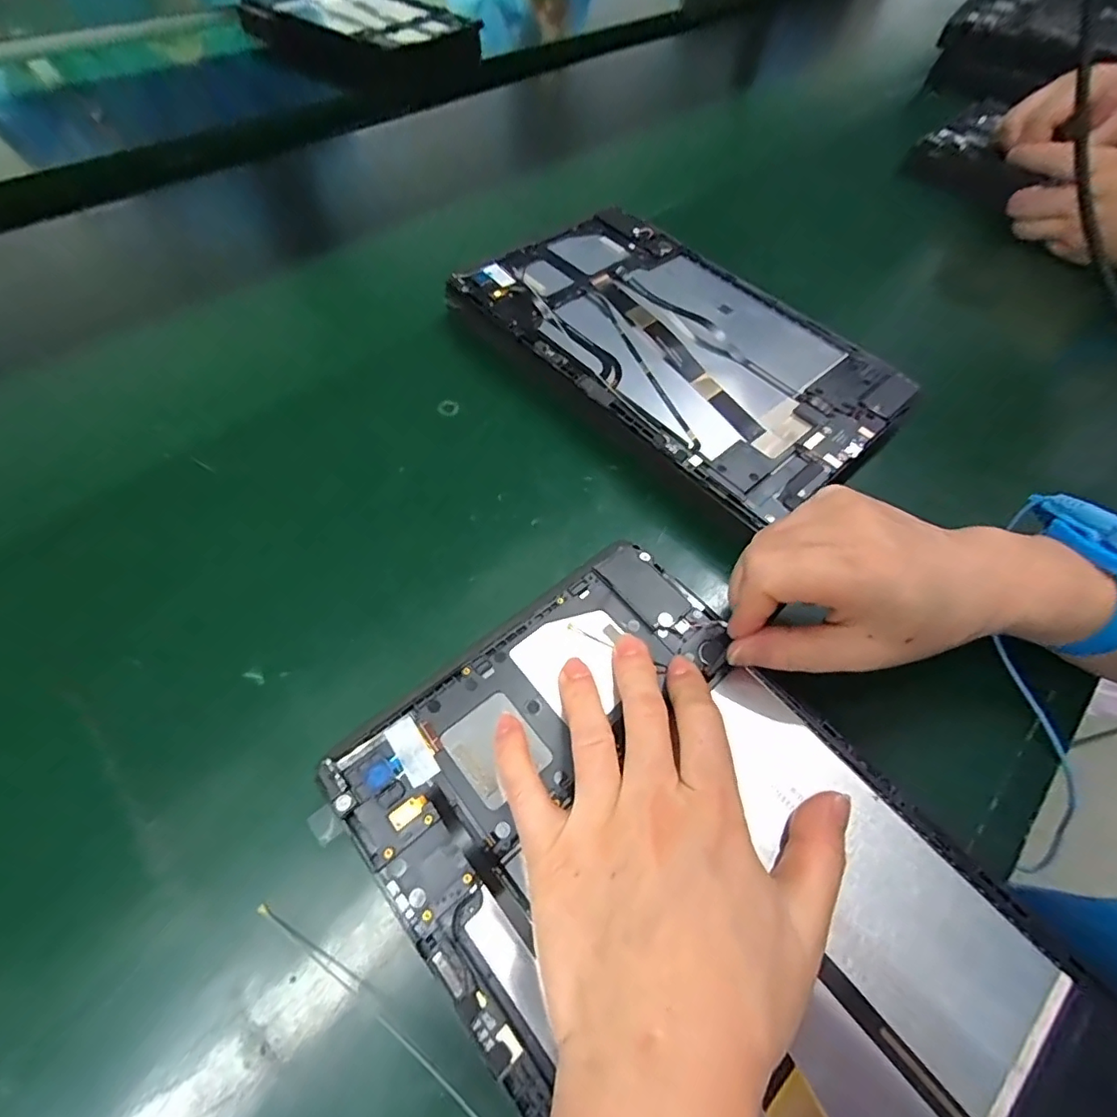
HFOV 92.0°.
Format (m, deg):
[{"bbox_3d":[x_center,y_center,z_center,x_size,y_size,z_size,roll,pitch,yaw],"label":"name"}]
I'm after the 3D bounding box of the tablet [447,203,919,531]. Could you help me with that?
[{"bbox_3d":[0.066,-0.131,0.315,0.150,0.009,0.243,-38,68,-24],"label":"tablet"}]

